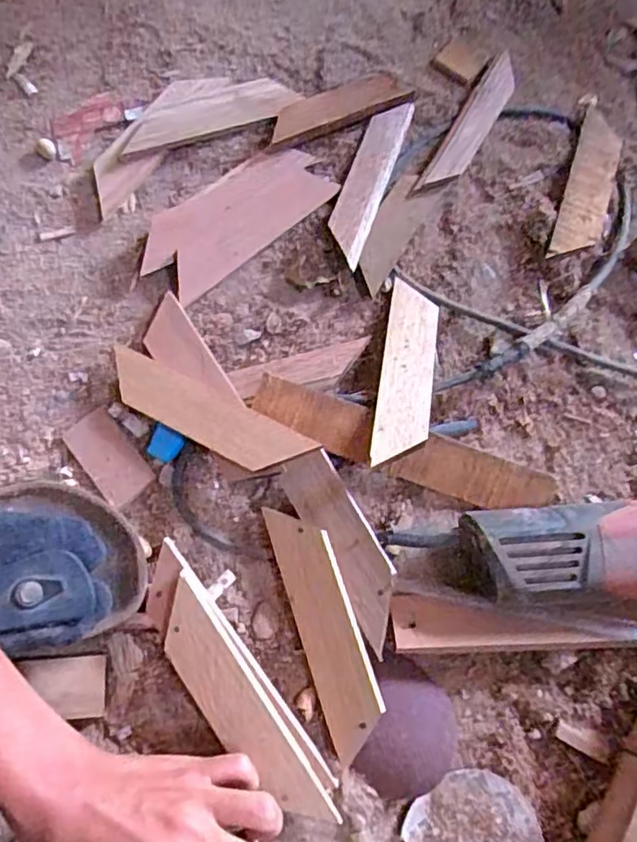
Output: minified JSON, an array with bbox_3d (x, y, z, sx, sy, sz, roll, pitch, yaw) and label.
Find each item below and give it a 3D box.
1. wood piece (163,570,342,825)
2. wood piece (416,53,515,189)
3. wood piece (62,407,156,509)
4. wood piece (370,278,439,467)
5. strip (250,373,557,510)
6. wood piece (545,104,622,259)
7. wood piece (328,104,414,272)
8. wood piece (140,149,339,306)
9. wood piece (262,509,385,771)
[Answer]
[{"bbox_3d":[-0.048,0.172,0.368,0.037,0.007,0.159,-33,86,3],"label":"wood piece"},{"bbox_3d":[0.128,-0.247,0.513,0.028,0.011,0.155,29,74,7],"label":"wood piece"},{"bbox_3d":[-0.143,0.025,0.424,0.034,0.011,0.068,-39,78,-13],"label":"wood piece"},{"bbox_3d":[0.062,-0.037,0.433,0.036,0.004,0.153,7,57,8],"label":"wood piece"},{"bbox_3d":[0.057,0.020,0.420,0.207,0.009,0.036,20,96,0],"label":"strip"},{"bbox_3d":[0.218,-0.191,0.499,0.037,0.013,0.156,19,73,4],"label":"wood piece"},{"bbox_3d":[0.039,-0.192,0.493,0.031,0.012,0.155,19,73,4],"label":"wood piece"},{"bbox_3d":[-0.064,-0.158,0.478,0.151,0.013,0.064,-40,78,-13],"label":"wood piece"},{"bbox_3d":[0.004,0.126,0.386,0.039,0.005,0.147,-21,74,10],"label":"wood piece"}]

